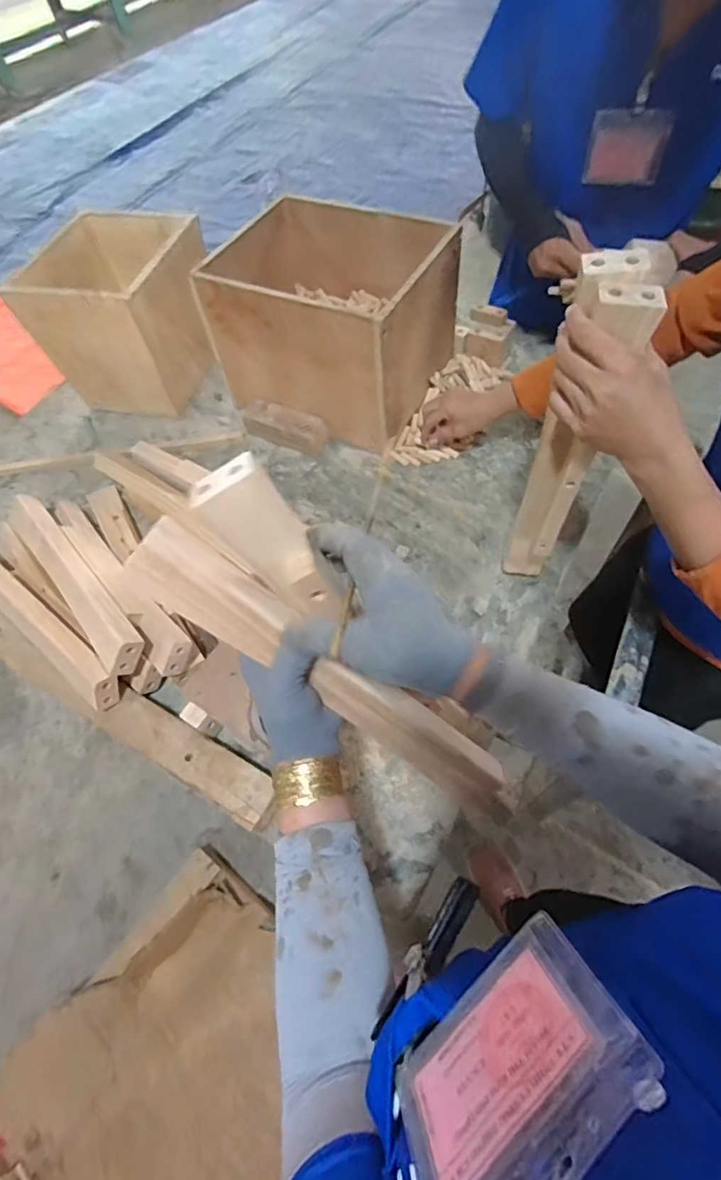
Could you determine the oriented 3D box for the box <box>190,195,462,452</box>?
[{"bbox_3d":[-0.051,-0.439,0.851,0.356,0.236,0.283,19,64,15],"label":"box"}]

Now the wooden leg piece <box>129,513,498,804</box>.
[{"bbox_3d":[-0.008,0.073,0.411,0.366,0.037,0.049,41,60,-24],"label":"wooden leg piece"}]

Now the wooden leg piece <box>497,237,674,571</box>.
[{"bbox_3d":[0.202,-0.127,0.540,0.061,0.410,0.055,24,65,17],"label":"wooden leg piece"}]

